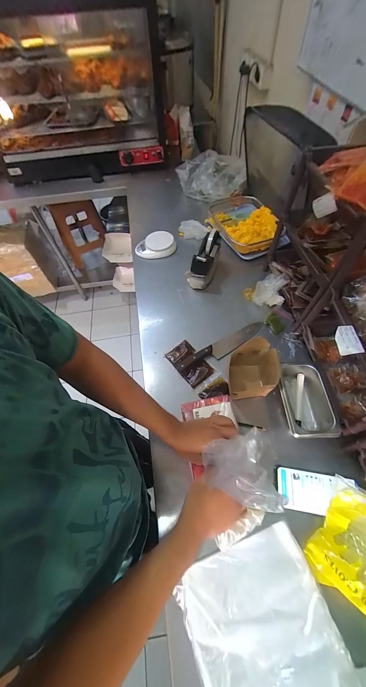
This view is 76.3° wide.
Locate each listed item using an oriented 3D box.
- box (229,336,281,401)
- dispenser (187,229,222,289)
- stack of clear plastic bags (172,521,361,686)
[{"bbox_3d":[0.170,0.069,0.577,0.104,0.096,0.131,3,59,5],"label":"box"},{"bbox_3d":[0.068,-0.263,0.764,0.083,0.143,0.123,13,61,11],"label":"dispenser"},{"bbox_3d":[0.131,0.471,0.360,0.227,0.025,0.245,-19,60,-8],"label":"stack of clear plastic bags"}]

